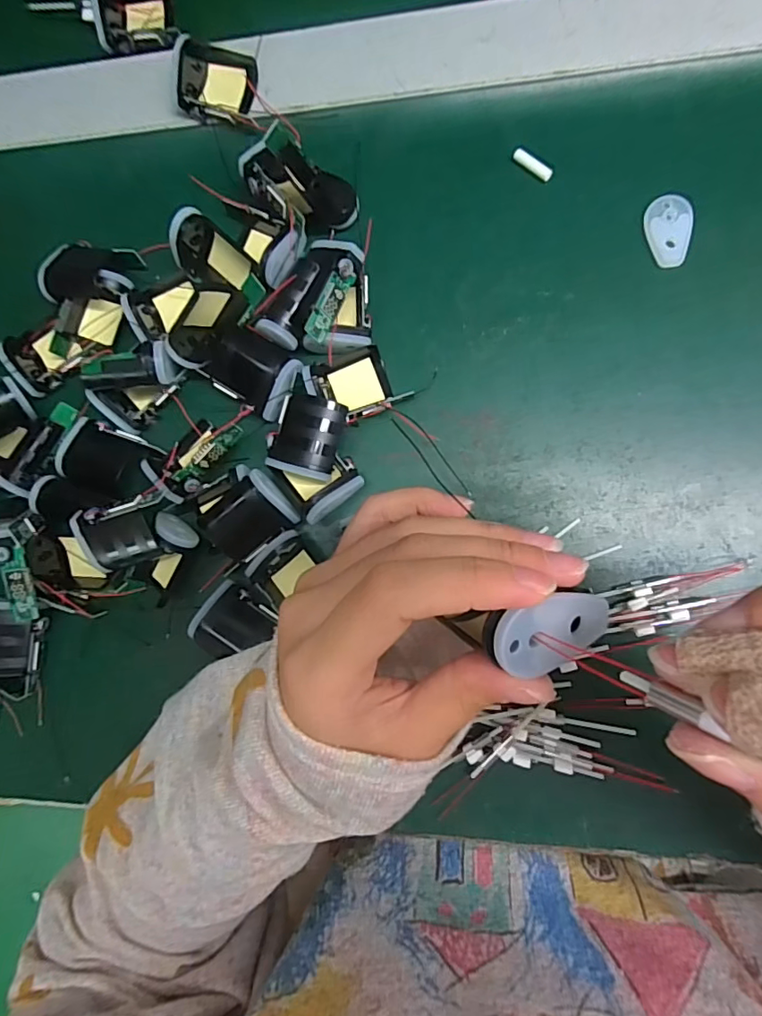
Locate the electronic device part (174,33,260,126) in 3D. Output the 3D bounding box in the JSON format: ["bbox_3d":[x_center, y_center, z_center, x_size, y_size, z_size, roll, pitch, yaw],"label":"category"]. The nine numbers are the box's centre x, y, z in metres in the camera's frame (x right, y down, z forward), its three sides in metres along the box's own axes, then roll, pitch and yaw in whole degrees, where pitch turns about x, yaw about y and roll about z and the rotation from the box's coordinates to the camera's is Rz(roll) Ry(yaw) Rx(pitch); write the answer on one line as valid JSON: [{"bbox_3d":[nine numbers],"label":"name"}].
[{"bbox_3d":[-0.095,-0.243,0.297,0.043,0.019,0.039,17,90,9],"label":"electronic device part"}]

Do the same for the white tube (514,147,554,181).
[{"bbox_3d":[0.080,-0.182,0.276,0.023,0.004,0.006,40,93,8],"label":"white tube"}]

